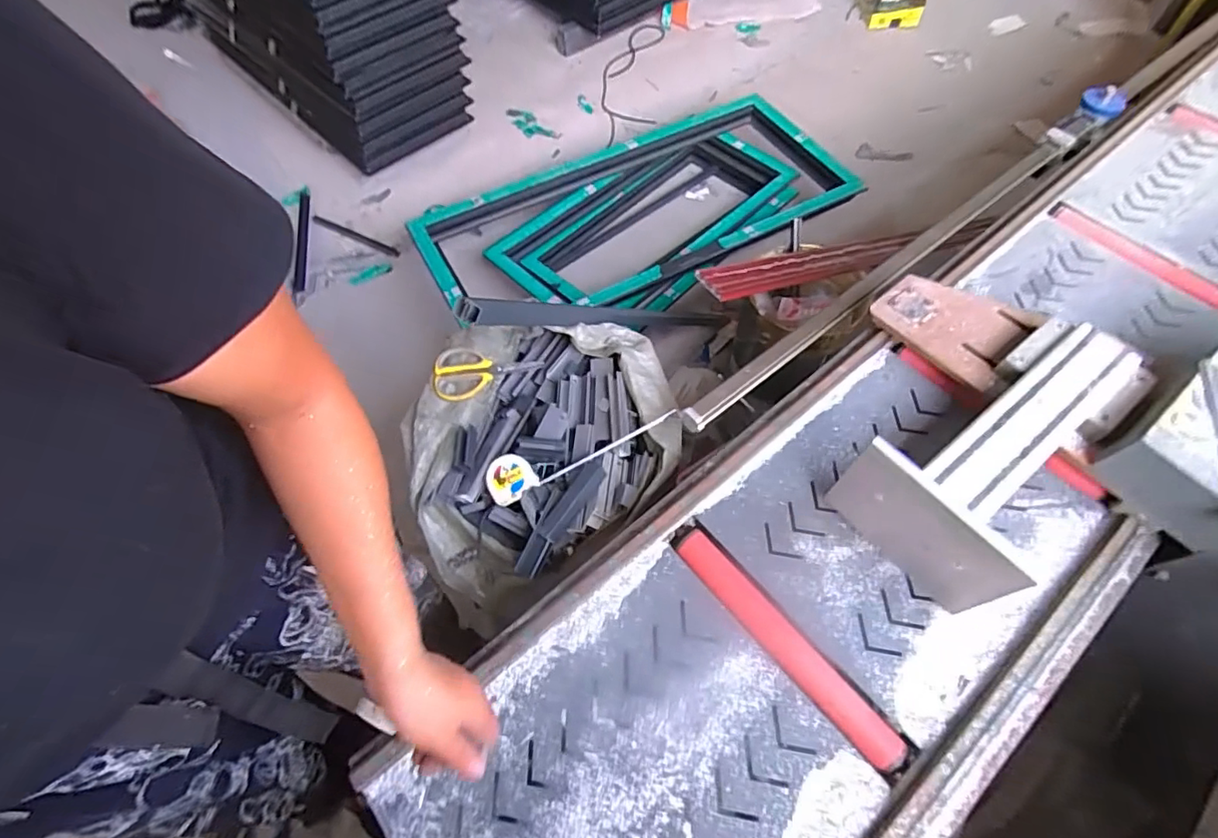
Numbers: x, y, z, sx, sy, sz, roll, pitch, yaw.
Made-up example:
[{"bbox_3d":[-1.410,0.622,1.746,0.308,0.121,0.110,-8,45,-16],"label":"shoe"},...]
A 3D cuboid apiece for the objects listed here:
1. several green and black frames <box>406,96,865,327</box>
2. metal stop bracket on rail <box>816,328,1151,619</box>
[{"bbox_3d":[0.091,-0.616,1.762,1.305,0.178,0.636,-25,63,-11],"label":"several green and black frames"},{"bbox_3d":[0.472,0.011,0.654,0.404,0.159,0.170,-37,66,-18],"label":"metal stop bracket on rail"}]

